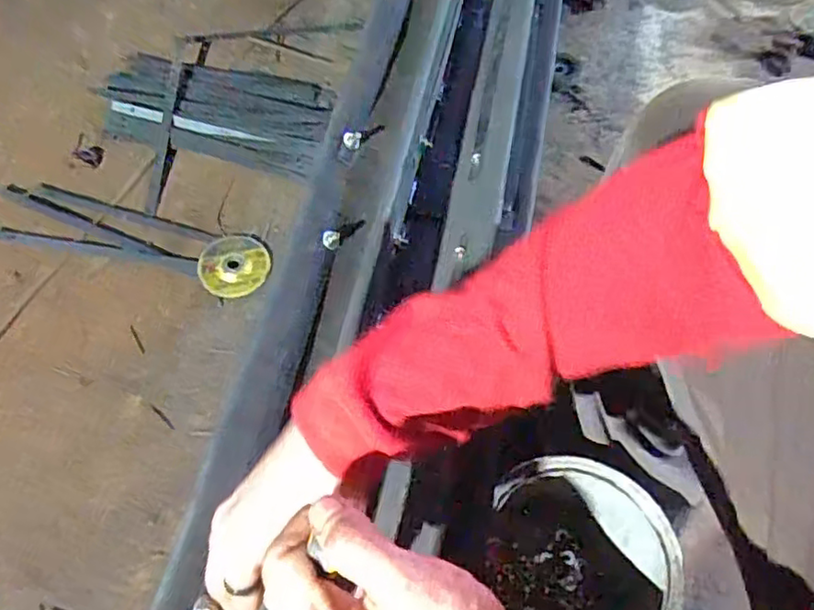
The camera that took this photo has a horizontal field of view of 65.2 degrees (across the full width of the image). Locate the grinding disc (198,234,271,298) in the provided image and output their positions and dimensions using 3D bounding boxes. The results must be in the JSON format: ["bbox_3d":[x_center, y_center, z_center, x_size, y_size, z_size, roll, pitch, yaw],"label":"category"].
[{"bbox_3d":[-0.232,-0.054,0.857,0.093,0.006,0.094,1,61,-2],"label":"grinding disc"}]

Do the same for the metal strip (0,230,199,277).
[{"bbox_3d":[-0.428,-0.075,0.875,0.300,0.011,0.024,10,61,3],"label":"metal strip"}]

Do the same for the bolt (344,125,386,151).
[{"bbox_3d":[-0.041,-0.163,0.604,0.015,0.017,0.058,25,38,11],"label":"bolt"}]

